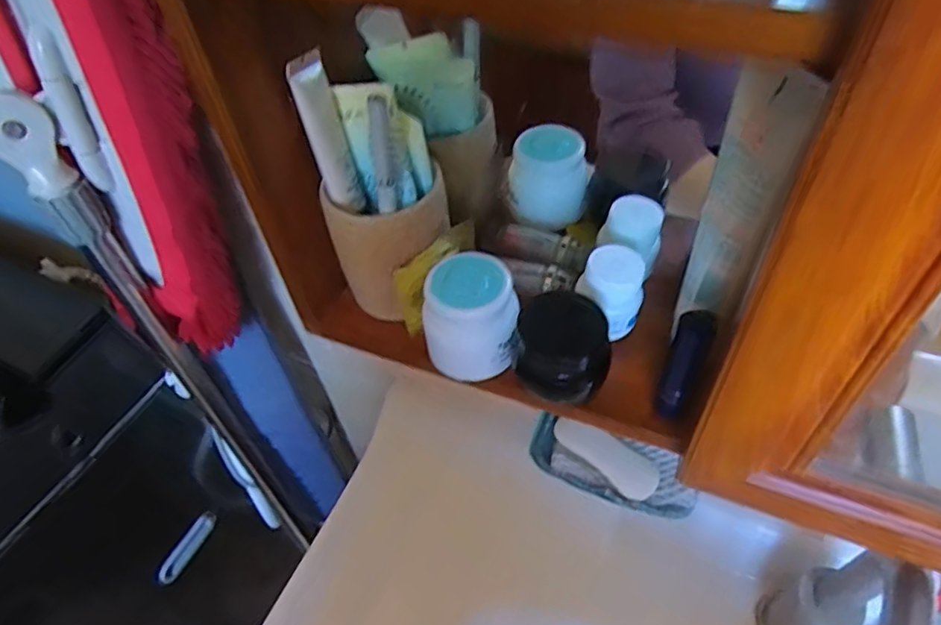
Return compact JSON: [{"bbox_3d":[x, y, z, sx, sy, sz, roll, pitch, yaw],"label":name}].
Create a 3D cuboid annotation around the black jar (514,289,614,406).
[{"bbox_3d":[0.053,0.018,0.335,0.050,0.050,0.048,-3,49,3],"label":"black jar"}]

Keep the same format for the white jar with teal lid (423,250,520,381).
[{"bbox_3d":[0.000,0.003,0.351,0.052,0.058,0.048,-3,49,3],"label":"white jar with teal lid"}]

